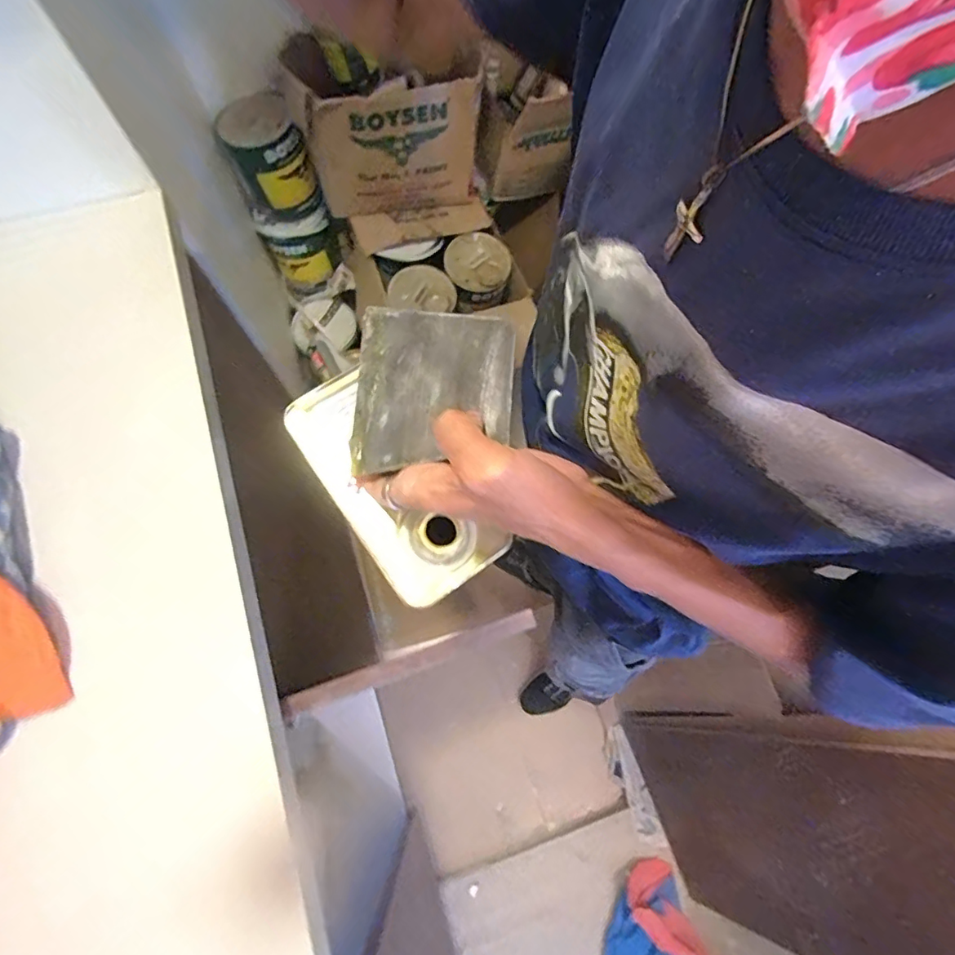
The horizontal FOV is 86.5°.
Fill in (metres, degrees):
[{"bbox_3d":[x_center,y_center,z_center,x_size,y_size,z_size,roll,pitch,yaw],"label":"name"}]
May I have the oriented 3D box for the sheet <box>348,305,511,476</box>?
[{"bbox_3d":[-0.027,-0.054,0.295,0.097,0.005,0.097,1,80,20],"label":"sheet"}]

